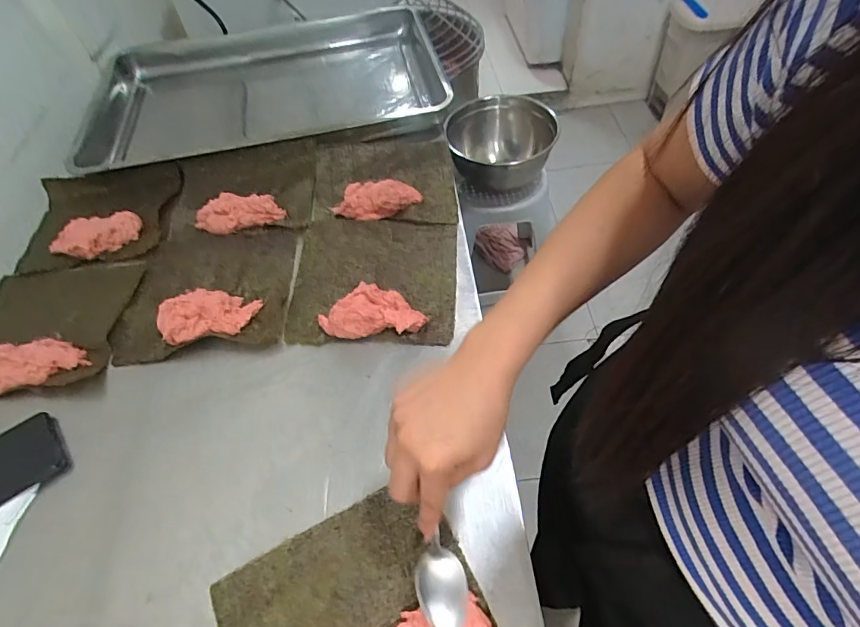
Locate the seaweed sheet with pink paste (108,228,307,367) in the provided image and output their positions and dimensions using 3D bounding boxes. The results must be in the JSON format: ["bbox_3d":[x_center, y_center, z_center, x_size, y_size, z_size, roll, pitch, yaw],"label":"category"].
[{"bbox_3d":[-0.276,-0.036,0.585,0.203,0.028,0.193,-1,55,4],"label":"seaweed sheet with pink paste"}]

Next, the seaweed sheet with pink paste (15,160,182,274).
[{"bbox_3d":[-0.480,-0.146,0.673,0.210,0.033,0.161,-4,55,2],"label":"seaweed sheet with pink paste"}]

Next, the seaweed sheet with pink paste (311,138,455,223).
[{"bbox_3d":[-0.070,-0.210,0.698,0.206,0.032,0.197,-4,55,2],"label":"seaweed sheet with pink paste"}]

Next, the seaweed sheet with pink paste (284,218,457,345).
[{"bbox_3d":[-0.071,-0.052,0.577,0.199,0.033,0.188,0,55,5],"label":"seaweed sheet with pink paste"}]

